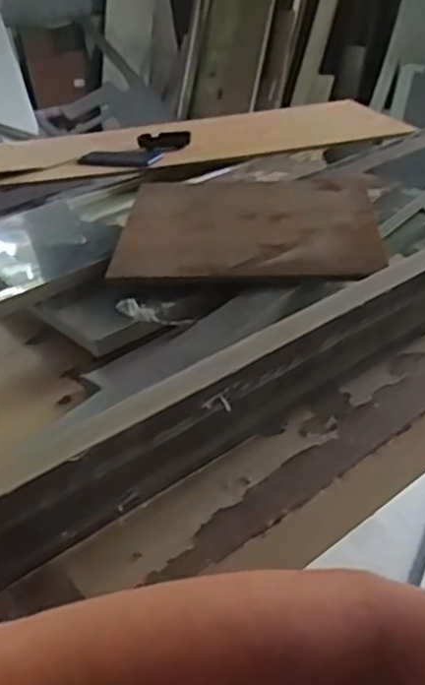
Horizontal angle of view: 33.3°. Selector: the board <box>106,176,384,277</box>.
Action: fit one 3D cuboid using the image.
[{"bbox_3d":[0.040,-0.130,0.770,0.266,0.024,0.247,-2,31,7],"label":"board"}]

